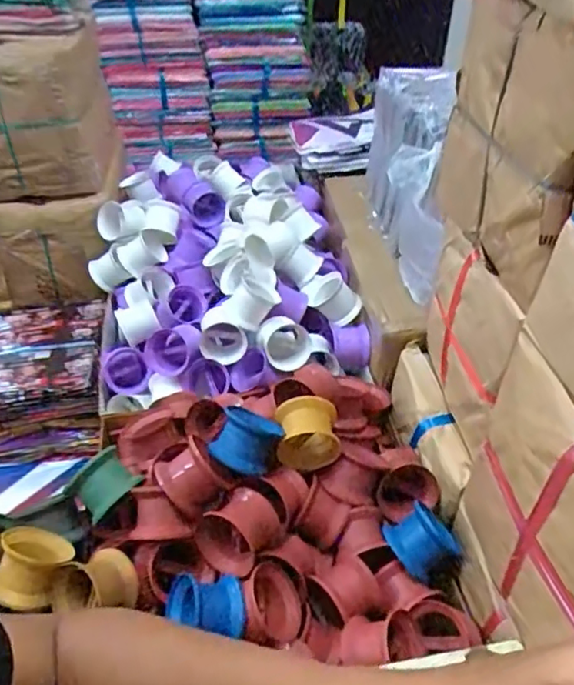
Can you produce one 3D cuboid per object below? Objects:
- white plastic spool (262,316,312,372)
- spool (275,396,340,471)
[{"bbox_3d":[-0.008,0.010,1.332,0.115,0.078,0.115,5,75,-18],"label":"white plastic spool"},{"bbox_3d":[0.035,0.157,1.025,0.103,0.115,0.077,-2,41,-3],"label":"spool"}]

